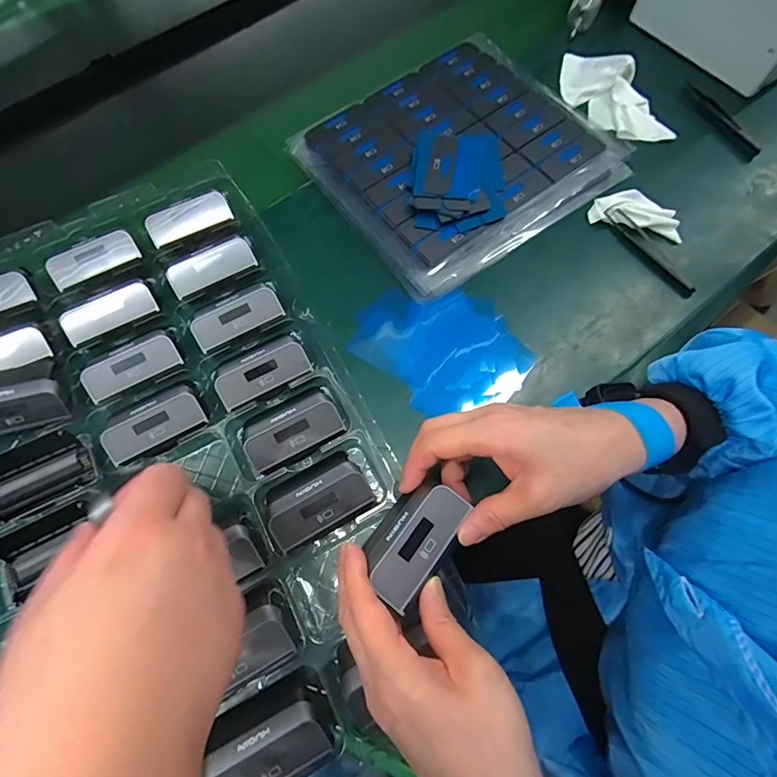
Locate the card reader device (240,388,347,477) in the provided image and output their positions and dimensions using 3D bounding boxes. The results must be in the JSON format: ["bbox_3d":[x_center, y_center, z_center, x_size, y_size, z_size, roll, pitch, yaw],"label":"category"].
[{"bbox_3d":[-0.076,0.028,0.328,0.072,0.017,0.050,-30,70,-9],"label":"card reader device"}]

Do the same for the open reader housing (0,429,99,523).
[{"bbox_3d":[-0.264,0.064,0.318,0.070,0.027,0.044,-27,70,-8],"label":"open reader housing"}]

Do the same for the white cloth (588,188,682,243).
[{"bbox_3d":[0.233,-0.164,0.398,0.081,0.015,0.035,20,70,10],"label":"white cloth"}]

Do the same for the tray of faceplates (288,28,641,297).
[{"bbox_3d":[0.068,-0.239,0.428,0.263,0.030,0.242,-34,71,-11],"label":"tray of faceplates"}]

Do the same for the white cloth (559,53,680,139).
[{"bbox_3d":[0.229,-0.313,0.448,0.070,0.035,0.148,-21,69,-6],"label":"white cloth"}]

